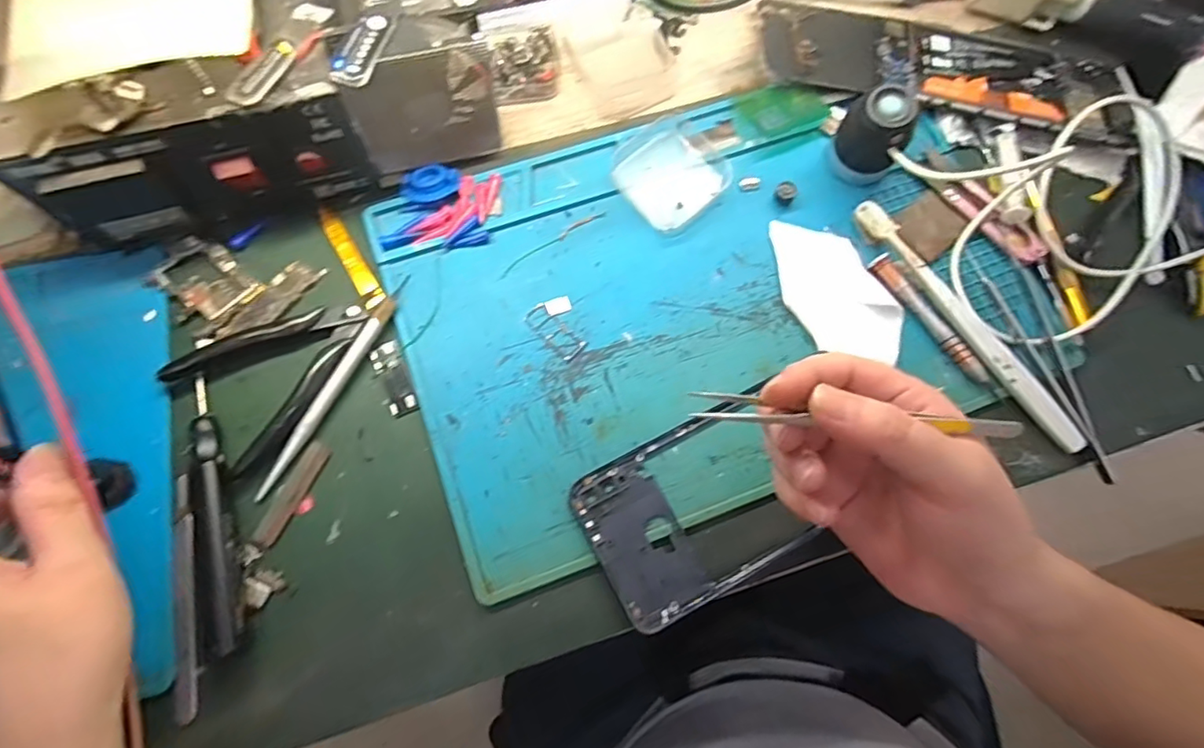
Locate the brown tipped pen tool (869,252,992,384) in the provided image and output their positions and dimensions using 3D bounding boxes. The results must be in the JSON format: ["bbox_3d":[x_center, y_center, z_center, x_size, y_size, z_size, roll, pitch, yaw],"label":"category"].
[{"bbox_3d":[0.196,-0.034,0.340,0.011,0.008,0.093,-33,77,-11],"label":"brown tipped pen tool"}]

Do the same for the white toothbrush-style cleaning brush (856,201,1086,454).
[{"bbox_3d":[0.217,-0.031,0.339,0.016,0.013,0.183,-32,77,-11],"label":"white toothbrush-style cleaning brush"}]

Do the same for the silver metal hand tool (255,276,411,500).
[{"bbox_3d":[-0.150,0.004,0.320,0.011,0.006,0.140,27,74,6],"label":"silver metal hand tool"}]

